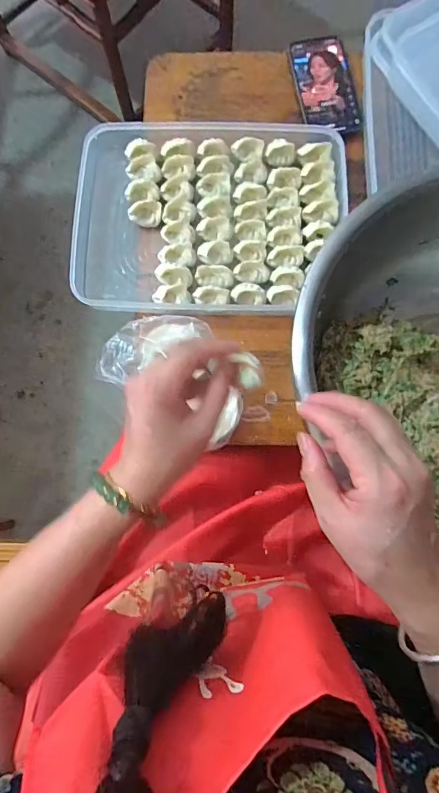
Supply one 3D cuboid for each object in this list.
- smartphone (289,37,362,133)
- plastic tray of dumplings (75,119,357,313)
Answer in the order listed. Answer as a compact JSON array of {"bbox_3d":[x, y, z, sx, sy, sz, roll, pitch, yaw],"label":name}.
[{"bbox_3d":[0.150,-0.447,0.601,0.080,0.015,0.164,-8,78,-2],"label":"smartphone"},{"bbox_3d":[-0.012,-0.236,0.556,0.339,0.044,0.271,2,78,0],"label":"plastic tray of dumplings"}]

